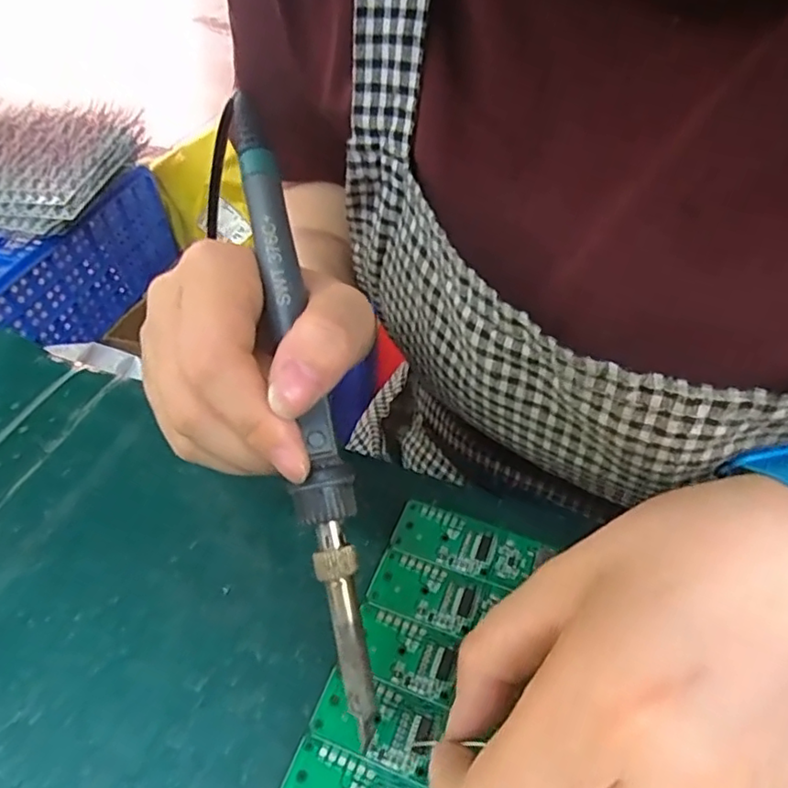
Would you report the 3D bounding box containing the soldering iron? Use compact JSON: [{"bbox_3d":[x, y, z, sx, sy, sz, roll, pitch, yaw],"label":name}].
[{"bbox_3d":[-0.028,0.001,0.186,0.016,0.024,0.193,-11,82,-8],"label":"soldering iron"}]

